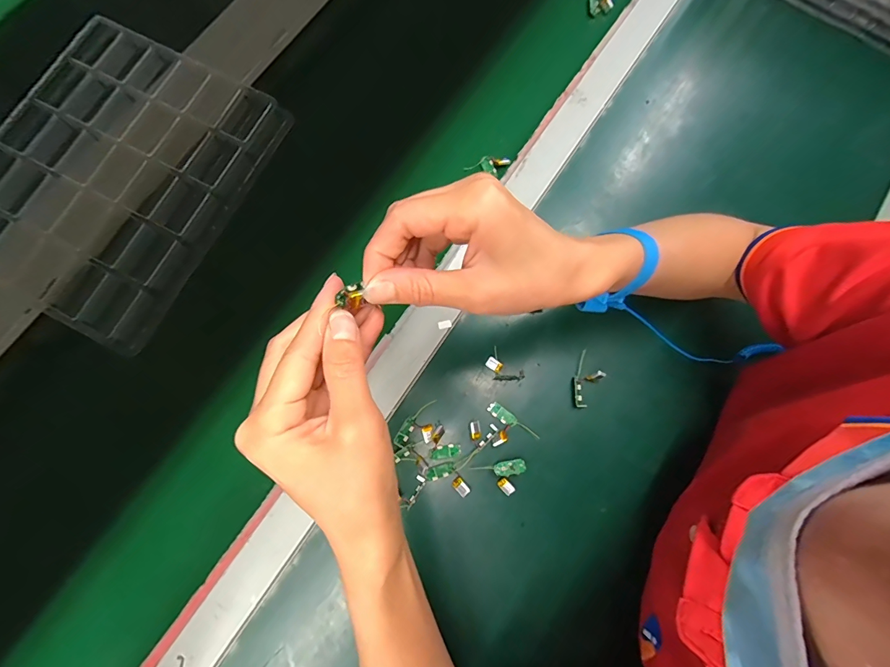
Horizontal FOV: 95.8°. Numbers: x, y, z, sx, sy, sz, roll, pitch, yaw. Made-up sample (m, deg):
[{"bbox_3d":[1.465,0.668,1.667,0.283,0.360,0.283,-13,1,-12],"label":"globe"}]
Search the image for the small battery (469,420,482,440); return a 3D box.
[{"bbox_3d":[0.028,0.088,0.365,0.009,0.004,0.017,-7,78,-1],"label":"small battery"}]

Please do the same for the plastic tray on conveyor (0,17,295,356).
[{"bbox_3d":[-0.337,-0.163,0.413,0.238,0.035,0.299,27,79,6],"label":"plastic tray on conveyor"}]

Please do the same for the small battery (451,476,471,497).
[{"bbox_3d":[0.014,0.135,0.355,0.011,0.004,0.016,-42,81,-8],"label":"small battery"}]

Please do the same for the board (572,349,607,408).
[{"bbox_3d":[0.133,0.043,0.371,0.026,0.013,0.051,21,79,5],"label":"board"}]

